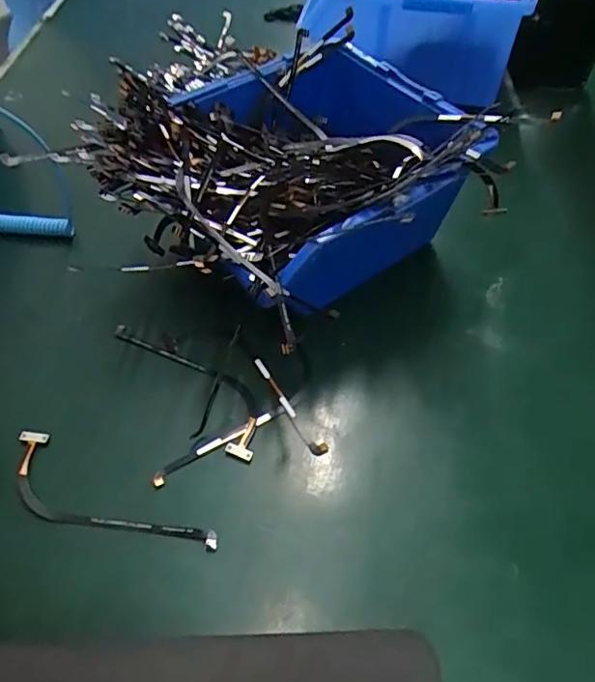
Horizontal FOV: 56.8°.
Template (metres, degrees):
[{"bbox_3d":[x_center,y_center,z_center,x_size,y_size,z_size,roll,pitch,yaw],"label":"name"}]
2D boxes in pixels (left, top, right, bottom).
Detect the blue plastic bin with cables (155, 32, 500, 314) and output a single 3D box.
[{"bbox_3d":[0.003,-0.066,0.247,0.121,0.066,0.120,-34,60,-21],"label":"blue plastic bin with cables"}]

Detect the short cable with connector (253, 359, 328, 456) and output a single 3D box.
[{"bbox_3d":[-0.005,0.026,0.224,0.006,0.004,0.051,-31,58,-17],"label":"short cable with connector"}]

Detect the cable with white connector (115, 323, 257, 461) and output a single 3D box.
[{"bbox_3d":[-0.043,0.015,0.232,0.025,0.006,0.085,-37,61,-23],"label":"cable with white connector"}]

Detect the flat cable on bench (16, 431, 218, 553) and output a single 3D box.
[{"bbox_3d":[-0.072,0.061,0.200,0.088,0.009,0.025,23,57,17],"label":"flat cable on bench"}]

